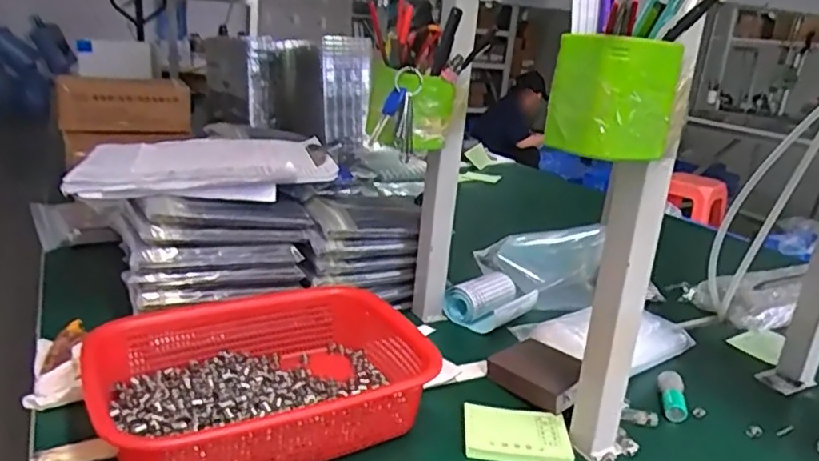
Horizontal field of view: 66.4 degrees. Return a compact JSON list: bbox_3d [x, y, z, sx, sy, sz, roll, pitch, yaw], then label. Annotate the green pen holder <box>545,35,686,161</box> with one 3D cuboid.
[{"bbox_3d":[0.148,-0.096,0.454,0.076,0.078,0.066,-6,20,-32],"label":"green pen holder"}]

